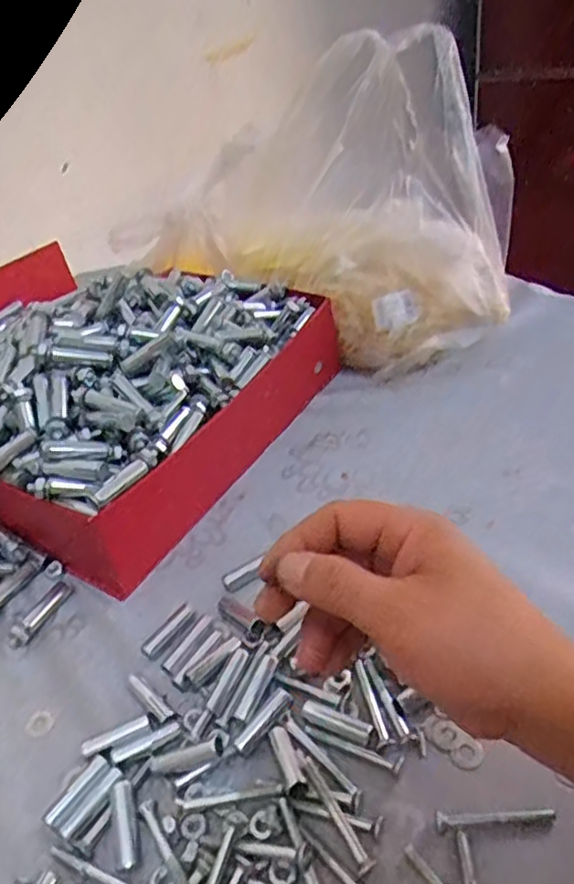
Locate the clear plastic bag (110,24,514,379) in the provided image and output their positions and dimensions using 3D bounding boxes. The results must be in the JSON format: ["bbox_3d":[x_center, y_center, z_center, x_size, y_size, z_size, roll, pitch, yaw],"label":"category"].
[{"bbox_3d":[0.025,-0.215,0.635,0.358,0.241,0.155,19,46,27],"label":"clear plastic bag"}]

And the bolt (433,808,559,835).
[{"bbox_3d":[0.099,0.180,0.325,0.056,0.006,0.008,-6,40,0],"label":"bolt"}]

